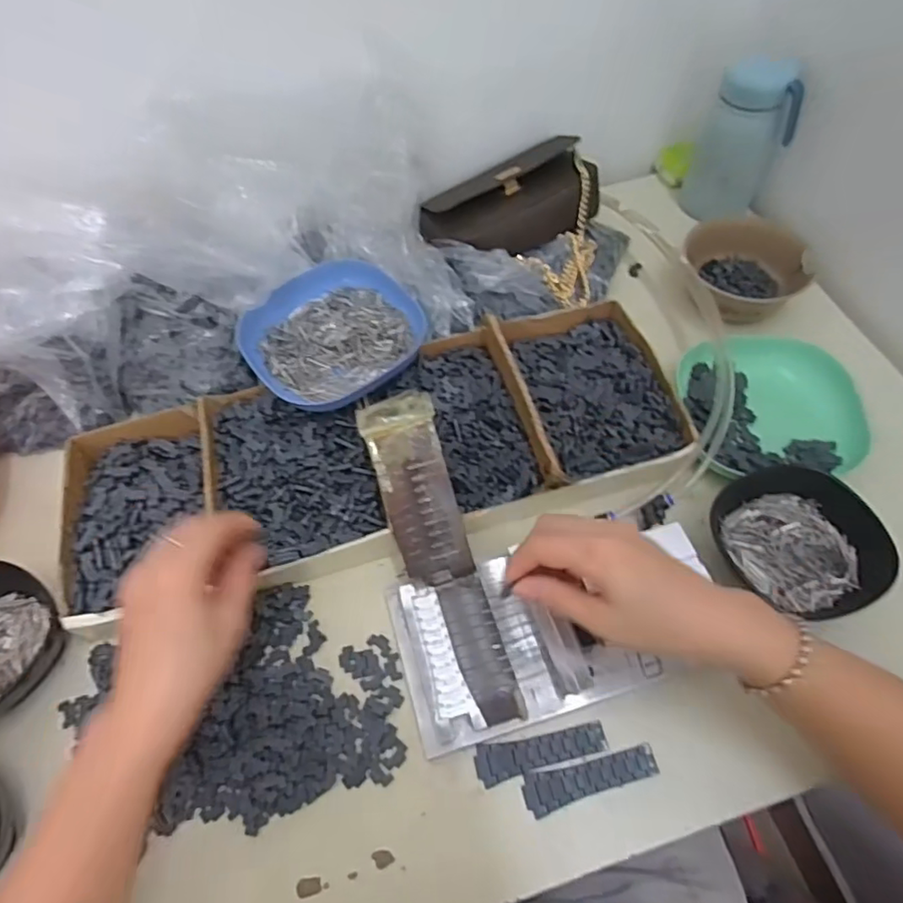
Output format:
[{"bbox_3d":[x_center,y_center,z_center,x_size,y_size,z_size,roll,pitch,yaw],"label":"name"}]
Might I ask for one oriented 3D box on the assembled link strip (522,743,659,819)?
[{"bbox_3d":[0.088,0.207,0.370,0.085,0.004,0.023,-12,59,-4],"label":"assembled link strip"}]

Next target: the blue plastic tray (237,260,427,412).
[{"bbox_3d":[-0.101,-0.101,0.506,0.144,0.030,0.135,-25,61,-11],"label":"blue plastic tray"}]

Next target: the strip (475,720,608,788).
[{"bbox_3d":[0.059,0.195,0.381,0.085,0.004,0.023,-12,59,-4],"label":"strip"}]

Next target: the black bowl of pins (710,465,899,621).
[{"bbox_3d":[0.244,0.066,0.421,0.098,0.048,0.108,-17,59,-7],"label":"black bowl of pins"}]

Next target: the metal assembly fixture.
[{"bbox_3d":[0.044,0.126,0.405,0.156,0.026,0.109,-16,59,-6],"label":"metal assembly fixture"}]

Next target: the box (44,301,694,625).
[{"bbox_3d":[-0.060,-0.003,0.468,0.484,0.045,0.191,-16,59,-6],"label":"box"}]

